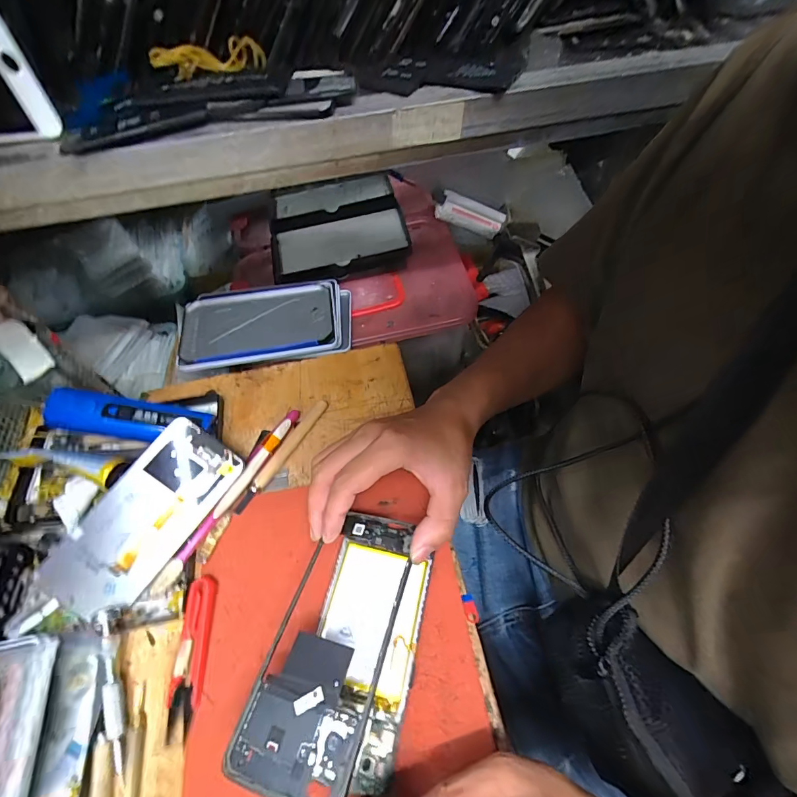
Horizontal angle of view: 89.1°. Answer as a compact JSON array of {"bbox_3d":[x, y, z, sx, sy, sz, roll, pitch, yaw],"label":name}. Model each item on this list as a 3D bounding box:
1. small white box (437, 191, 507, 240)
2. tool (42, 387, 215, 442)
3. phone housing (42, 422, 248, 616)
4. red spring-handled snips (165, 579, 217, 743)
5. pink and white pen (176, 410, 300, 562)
[{"bbox_3d":[0.105,-0.268,0.591,0.099,0.039,0.017,11,56,-17],"label":"small white box"},{"bbox_3d":[-0.243,0.016,0.368,0.132,0.026,0.039,6,56,-15],"label":"tool"},{"bbox_3d":[-0.208,0.096,0.332,0.074,0.006,0.157,36,73,-2],"label":"phone housing"},{"bbox_3d":[-0.154,0.186,0.297,0.025,0.007,0.099,-5,57,-1],"label":"red spring-handled snips"},{"bbox_3d":[-0.137,0.072,0.364,0.012,0.011,0.157,23,61,16],"label":"pink and white pen"}]

